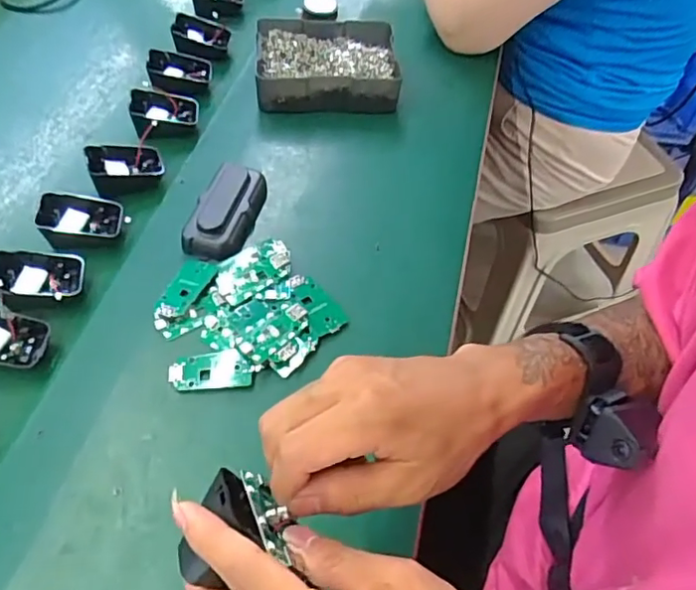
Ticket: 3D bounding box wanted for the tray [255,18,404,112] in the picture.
[{"bbox_3d":[-0.024,-0.266,0.652,0.159,0.049,0.120,-4,57,-4],"label":"tray"}]

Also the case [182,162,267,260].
[{"bbox_3d":[-0.112,-0.079,0.529,0.055,0.035,0.105,10,57,5],"label":"case"}]

